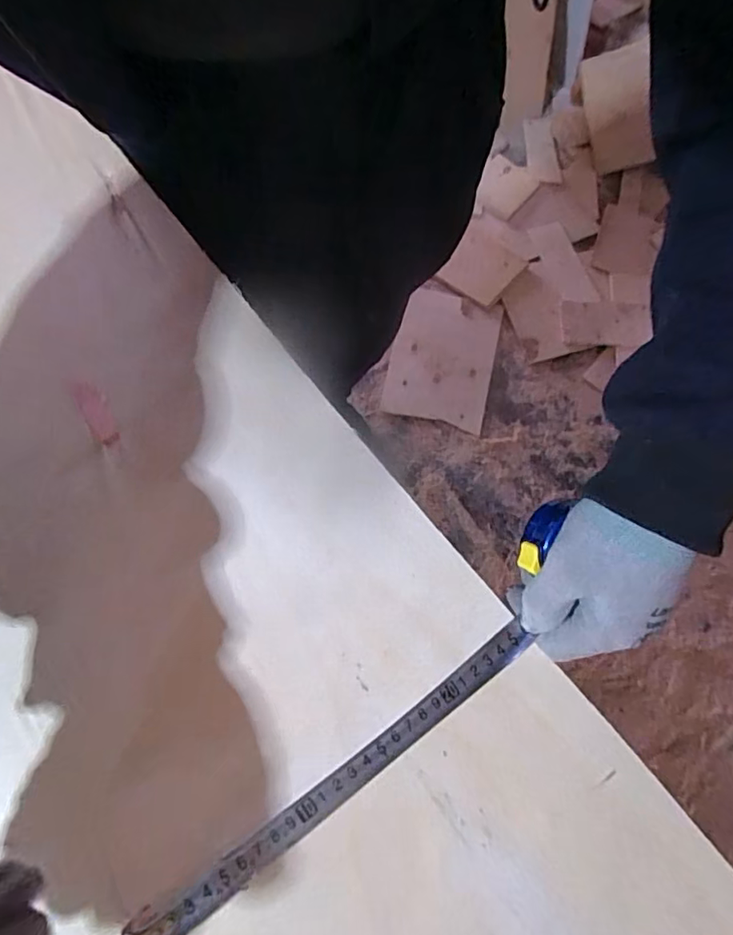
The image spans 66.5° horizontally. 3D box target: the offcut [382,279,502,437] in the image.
[{"bbox_3d":[0.193,-0.281,1.388,0.250,0.016,0.363,17,73,-6],"label":"offcut"}]

